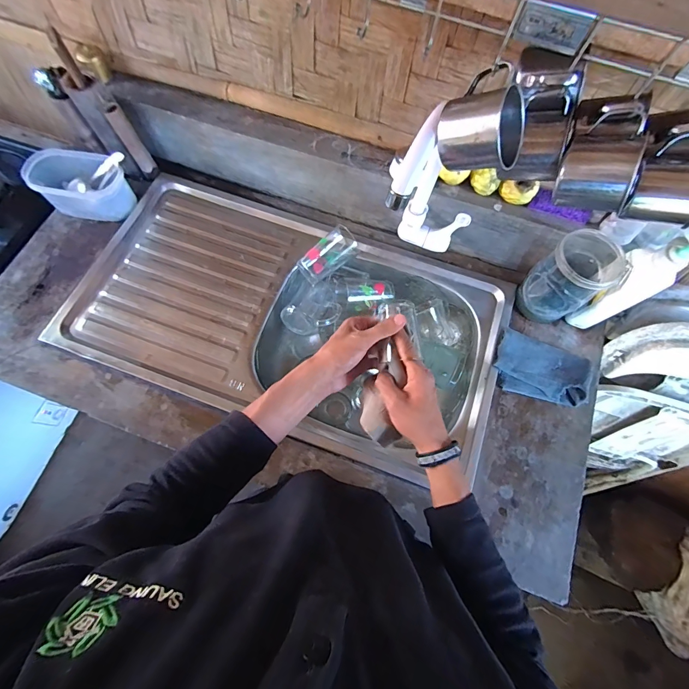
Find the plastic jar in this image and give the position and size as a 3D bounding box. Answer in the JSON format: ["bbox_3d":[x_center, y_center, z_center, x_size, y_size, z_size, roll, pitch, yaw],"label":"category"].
[{"bbox_3d":[0.380,-0.110,0.609,0.119,0.151,0.098,-35,74,-13],"label":"plastic jar"}]

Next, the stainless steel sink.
[{"bbox_3d":[-0.099,-0.041,0.696,0.747,0.130,0.399,19,72,5],"label":"stainless steel sink"}]

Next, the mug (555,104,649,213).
[{"bbox_3d":[0.254,-0.181,0.354,0.062,0.086,0.065,23,34,31],"label":"mug"}]

